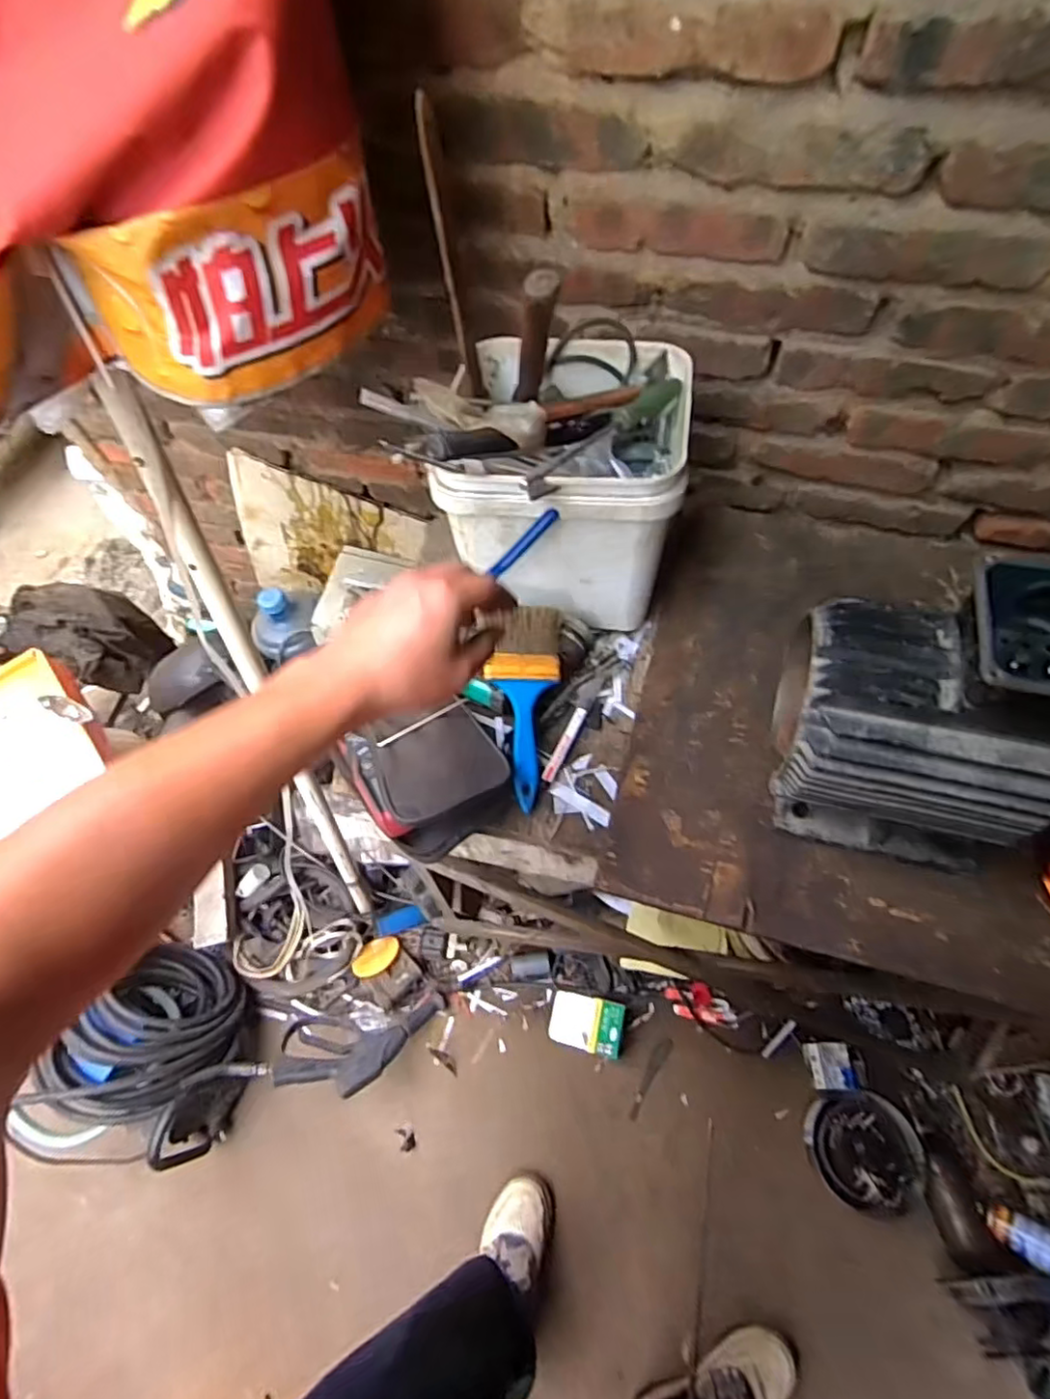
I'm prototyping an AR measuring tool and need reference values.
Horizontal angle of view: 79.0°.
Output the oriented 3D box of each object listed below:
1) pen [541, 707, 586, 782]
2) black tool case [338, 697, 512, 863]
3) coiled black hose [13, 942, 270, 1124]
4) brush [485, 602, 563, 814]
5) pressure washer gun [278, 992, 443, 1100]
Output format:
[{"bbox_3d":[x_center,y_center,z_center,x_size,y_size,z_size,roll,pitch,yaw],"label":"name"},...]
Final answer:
[{"bbox_3d":[0.038,0.042,0.619,0.013,0.007,0.082,24,65,14],"label":"pen"},{"bbox_3d":[-0.089,0.069,0.588,0.132,0.062,0.130,-28,64,-13],"label":"black tool case"},{"bbox_3d":[-0.616,0.563,1.073,0.255,0.208,0.253,-1,62,2],"label":"coiled black hose"},{"bbox_3d":[-0.001,0.006,0.613,0.065,0.019,0.191,2,82,3],"label":"brush"},{"bbox_3d":[-0.276,0.589,1.077,0.270,0.169,0.056,-6,98,-3],"label":"pressure washer gun"}]

